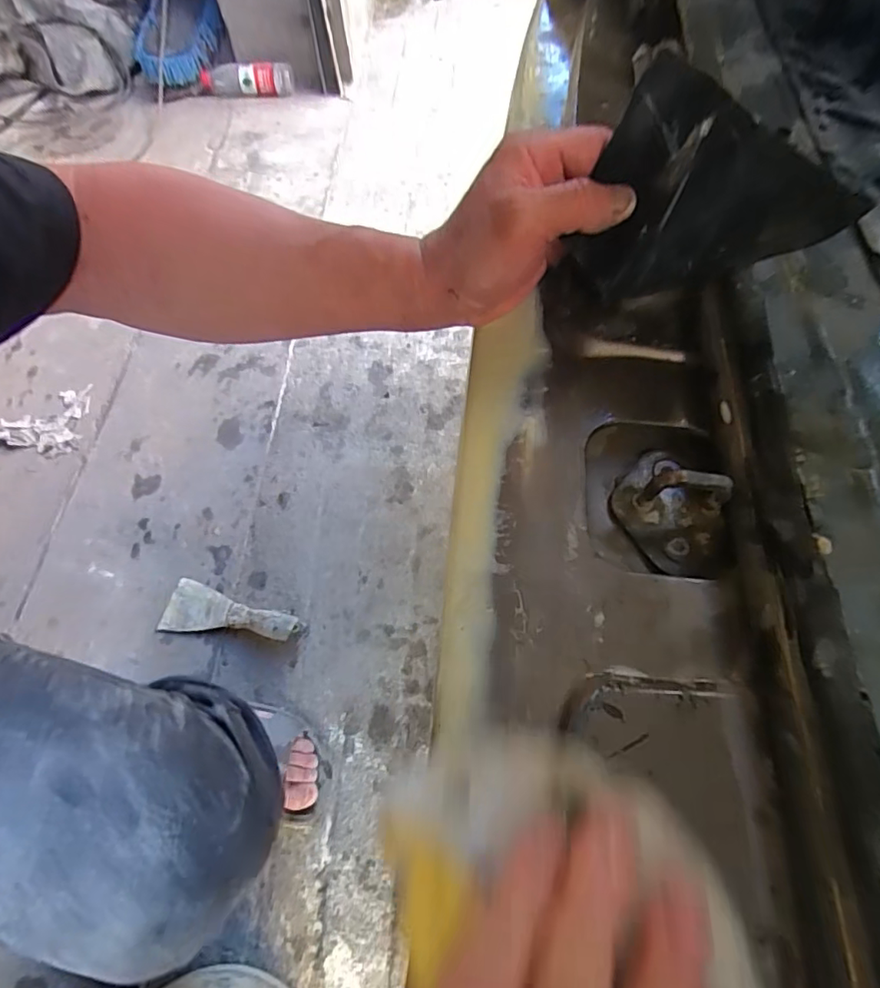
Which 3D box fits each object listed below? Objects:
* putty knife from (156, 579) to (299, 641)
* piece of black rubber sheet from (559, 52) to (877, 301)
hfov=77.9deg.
[{"bbox_3d":[-0.284,0.169,0.727,0.181,0.020,0.069,14,63,11],"label":"putty knife"},{"bbox_3d":[0.122,-0.129,0.253,0.111,0.095,0.024,27,66,17],"label":"piece of black rubber sheet"}]

